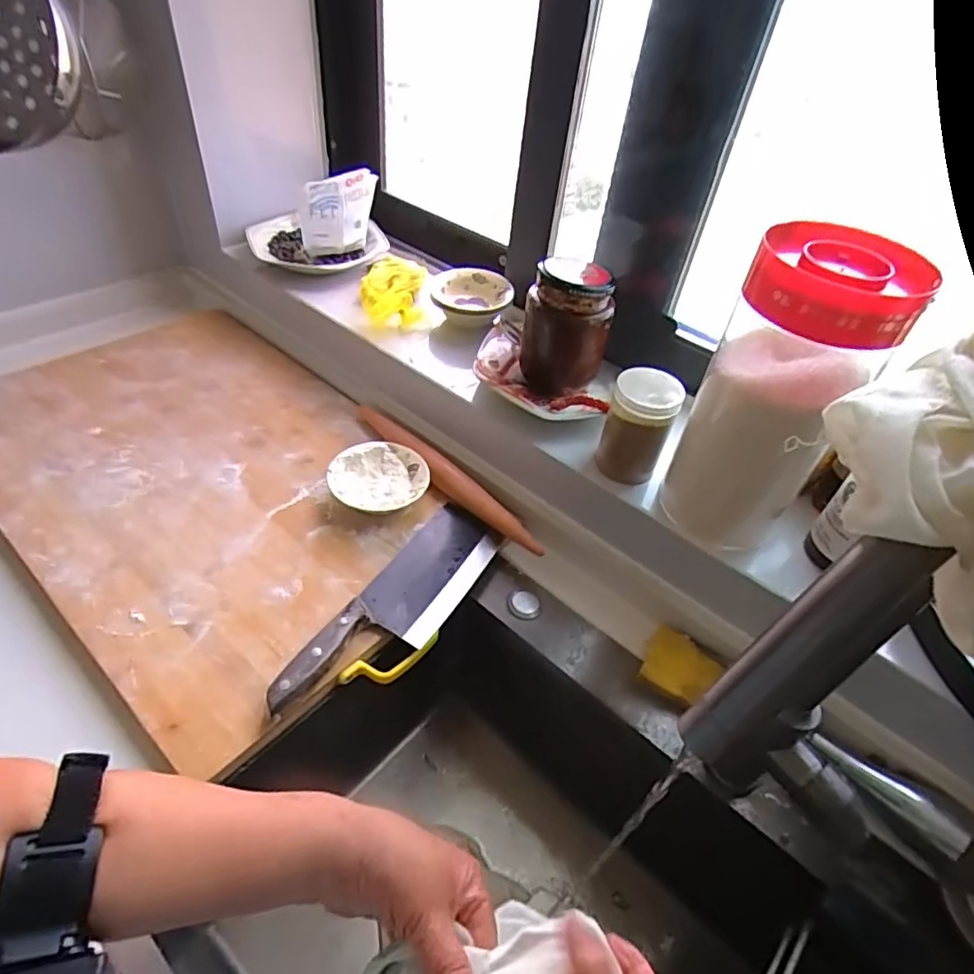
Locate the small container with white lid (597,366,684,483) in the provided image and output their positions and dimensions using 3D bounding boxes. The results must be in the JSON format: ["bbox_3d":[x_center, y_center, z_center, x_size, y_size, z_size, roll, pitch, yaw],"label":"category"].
[{"bbox_3d":[0.150,-0.060,0.580,0.062,0.101,0.051,16,44,8],"label":"small container with white lid"}]

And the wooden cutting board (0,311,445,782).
[{"bbox_3d":[-0.330,-0.026,0.690,0.637,0.028,0.397,34,50,26],"label":"wooden cutting board"}]

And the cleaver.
[{"bbox_3d":[-0.083,0.110,0.564,0.084,0.026,0.283,25,46,19],"label":"cleaver"}]

